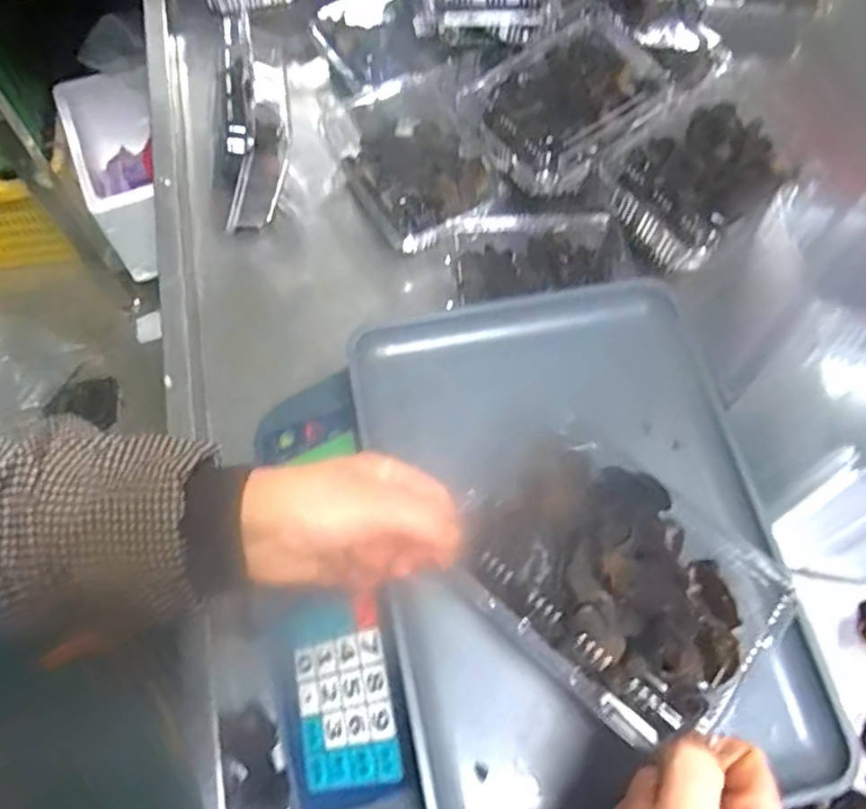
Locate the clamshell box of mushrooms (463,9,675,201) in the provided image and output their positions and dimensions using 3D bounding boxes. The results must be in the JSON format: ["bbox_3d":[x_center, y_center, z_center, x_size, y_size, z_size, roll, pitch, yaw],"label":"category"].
[{"bbox_3d":[0.126,-0.275,0.628,0.167,0.056,0.134,-35,72,-15],"label":"clamshell box of mushrooms"}]

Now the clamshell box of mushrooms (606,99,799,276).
[{"bbox_3d":[0.242,-0.198,0.586,0.156,0.058,0.129,-27,70,-13],"label":"clamshell box of mushrooms"}]

